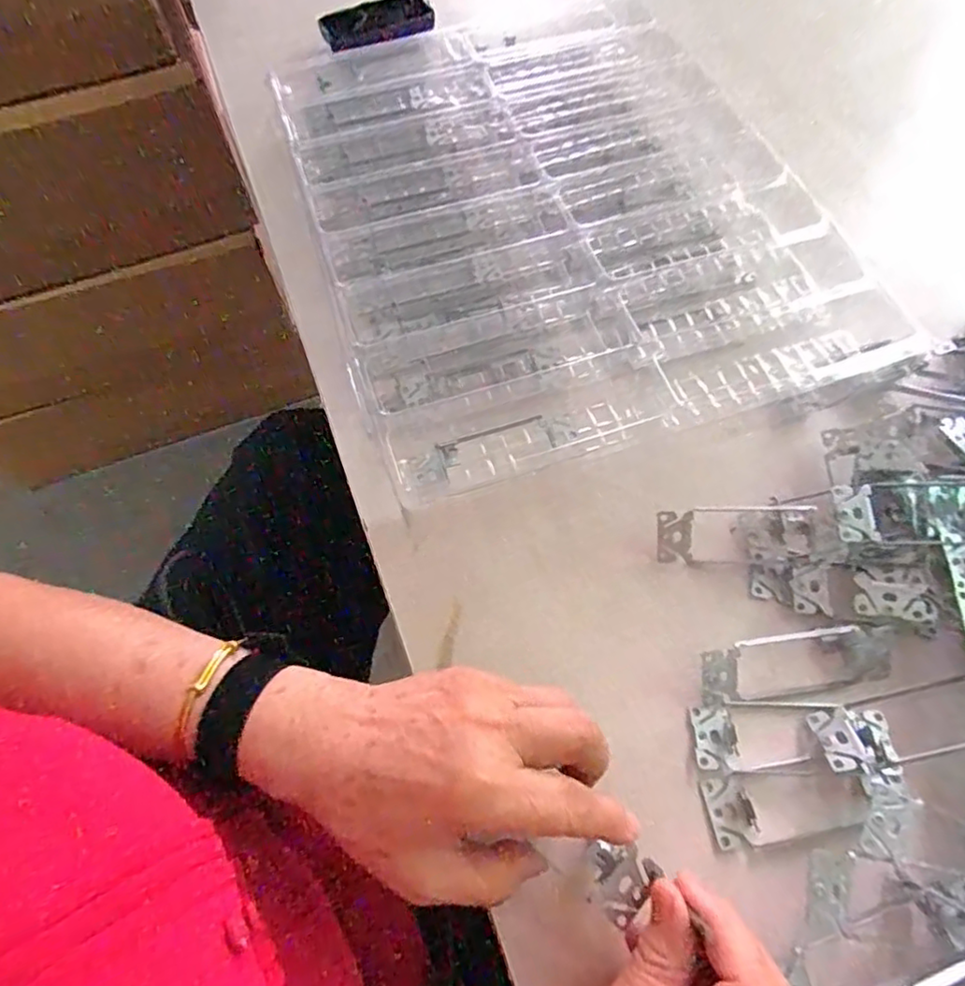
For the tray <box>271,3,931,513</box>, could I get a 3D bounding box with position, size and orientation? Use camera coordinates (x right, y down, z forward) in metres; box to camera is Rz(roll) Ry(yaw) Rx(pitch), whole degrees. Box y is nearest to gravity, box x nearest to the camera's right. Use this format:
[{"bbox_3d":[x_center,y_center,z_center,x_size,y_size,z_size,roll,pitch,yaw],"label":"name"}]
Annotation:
[{"bbox_3d":[0.039,-0.231,0.475,0.367,0.058,0.453,-18,65,-6],"label":"tray"}]

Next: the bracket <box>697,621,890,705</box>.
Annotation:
[{"bbox_3d":[0.174,0.094,0.334,0.106,0.021,0.029,-9,65,-1],"label":"bracket"}]

